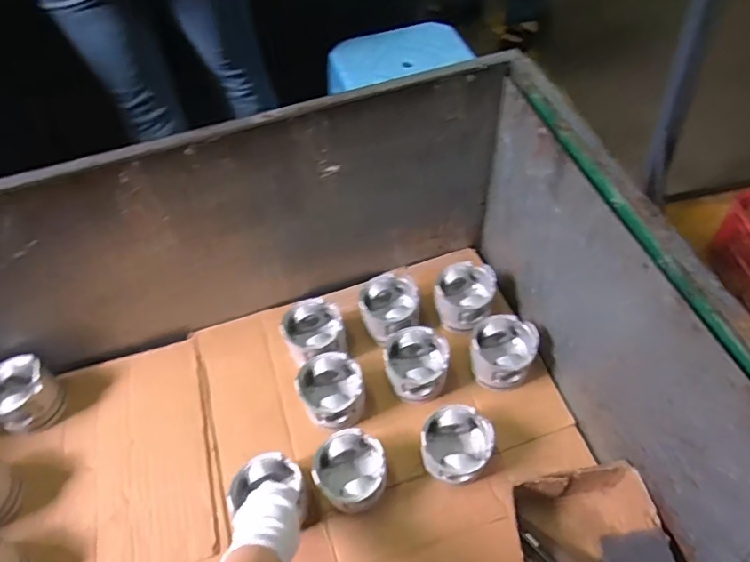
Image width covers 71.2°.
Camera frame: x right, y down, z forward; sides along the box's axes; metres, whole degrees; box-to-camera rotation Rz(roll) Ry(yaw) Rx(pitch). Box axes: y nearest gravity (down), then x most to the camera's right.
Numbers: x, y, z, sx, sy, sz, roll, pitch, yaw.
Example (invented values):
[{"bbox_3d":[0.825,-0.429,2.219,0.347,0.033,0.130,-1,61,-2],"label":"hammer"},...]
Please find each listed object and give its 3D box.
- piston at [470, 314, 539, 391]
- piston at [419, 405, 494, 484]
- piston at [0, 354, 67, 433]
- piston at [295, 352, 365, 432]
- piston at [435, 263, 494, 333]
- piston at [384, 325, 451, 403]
[{"bbox_3d":[0.190,0.113,0.801,0.098,0.081,0.097,23,59,16],"label":"piston"},{"bbox_3d":[0.111,0.230,0.726,0.094,0.083,0.088,0,56,1],"label":"piston"},{"bbox_3d":[-0.533,0.172,0.794,0.091,0.076,0.095,24,59,16],"label":"piston"},{"bbox_3d":[-0.062,0.169,0.780,0.090,0.086,0.096,0,56,1],"label":"piston"},{"bbox_3d":[0.142,0.025,0.845,0.089,0.067,0.100,20,58,14],"label":"piston"},{"bbox_3d":[0.061,0.125,0.790,0.091,0.065,0.098,0,56,1],"label":"piston"}]

